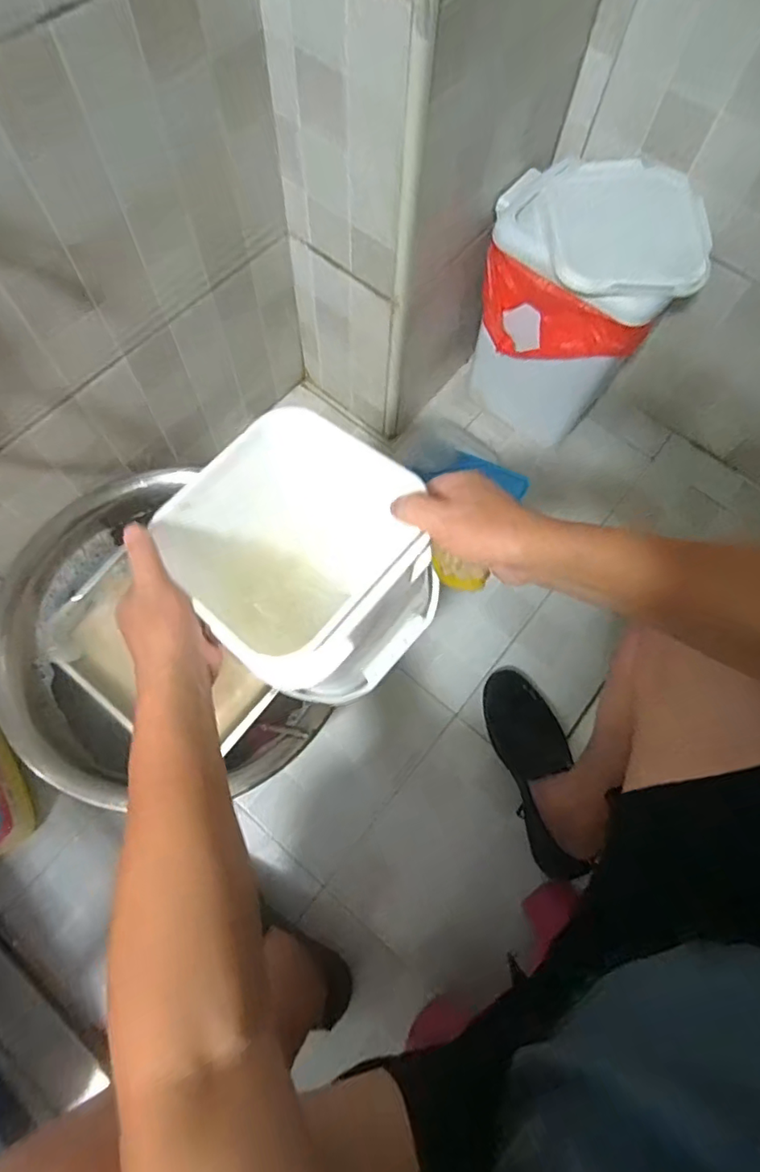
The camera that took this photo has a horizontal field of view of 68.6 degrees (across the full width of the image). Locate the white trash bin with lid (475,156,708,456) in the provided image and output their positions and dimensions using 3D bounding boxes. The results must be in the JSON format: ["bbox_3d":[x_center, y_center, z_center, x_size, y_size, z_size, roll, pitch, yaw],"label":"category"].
[{"bbox_3d":[0.279,-0.412,0.857,0.259,0.380,0.187,26,72,7],"label":"white trash bin with lid"}]

